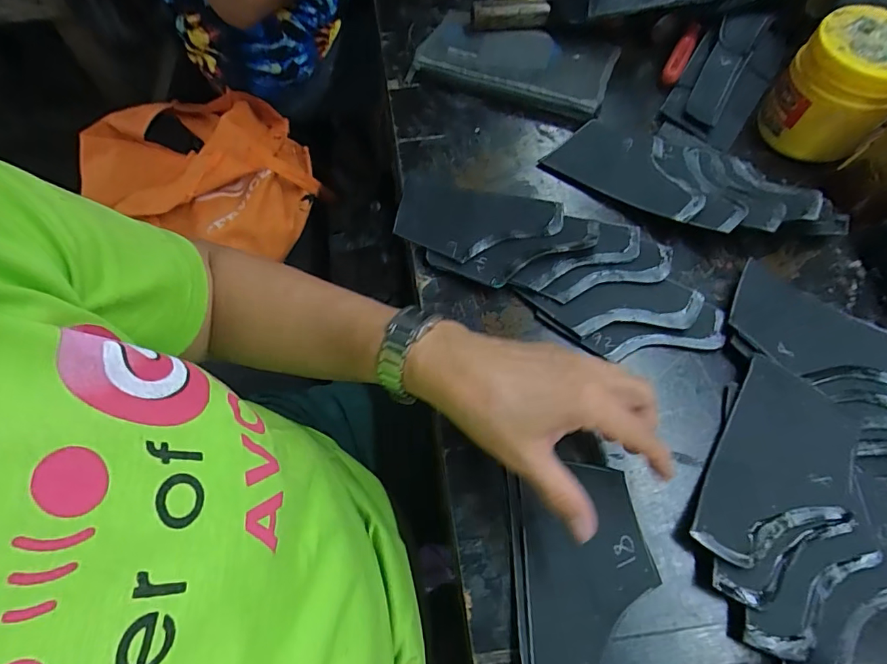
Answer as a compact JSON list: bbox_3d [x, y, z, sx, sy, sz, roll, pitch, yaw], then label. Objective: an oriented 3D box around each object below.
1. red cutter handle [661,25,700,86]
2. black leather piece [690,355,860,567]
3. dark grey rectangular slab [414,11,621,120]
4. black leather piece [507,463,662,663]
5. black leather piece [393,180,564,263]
[{"bbox_3d":[0.257,-0.300,0.512,0.019,0.025,0.078,26,68,14],"label":"red cutter handle"},{"bbox_3d":[0.227,0.094,0.313,0.078,0.010,0.137,27,68,14],"label":"black leather piece"},{"bbox_3d":[0.079,-0.297,0.516,0.205,0.030,0.102,21,67,12],"label":"dark grey rectangular slab"},{"bbox_3d":[0.088,0.153,0.291,0.085,0.014,0.132,-2,64,1],"label":"black leather piece"},{"bbox_3d":[0.029,-0.098,0.420,0.144,0.007,0.080,9,61,9],"label":"black leather piece"}]

